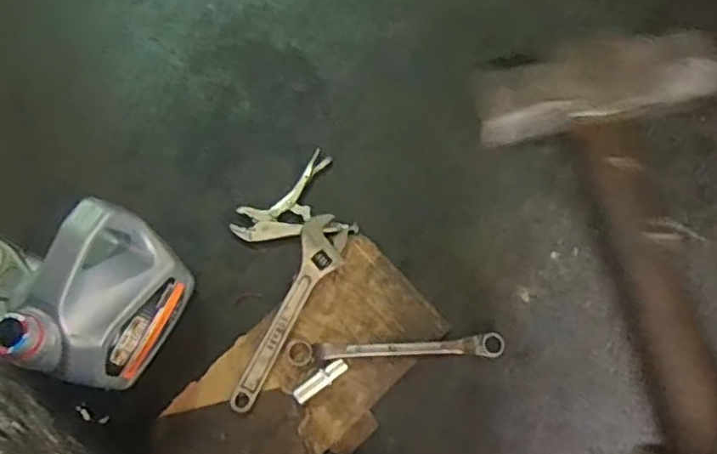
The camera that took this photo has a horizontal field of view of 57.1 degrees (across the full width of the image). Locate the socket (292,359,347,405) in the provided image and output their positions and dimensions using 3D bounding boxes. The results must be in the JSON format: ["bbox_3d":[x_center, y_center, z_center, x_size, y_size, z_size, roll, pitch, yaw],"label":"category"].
[{"bbox_3d":[-0.051,0.207,0.883,0.079,0.026,0.020,-35,76,-11],"label":"socket"}]

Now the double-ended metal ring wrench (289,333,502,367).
[{"bbox_3d":[0.051,0.166,0.897,0.291,0.029,0.031,-1,72,-2],"label":"double-ended metal ring wrench"}]

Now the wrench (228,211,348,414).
[{"bbox_3d":[-0.090,0.118,0.906,0.062,0.025,0.286,21,73,5],"label":"wrench"}]

